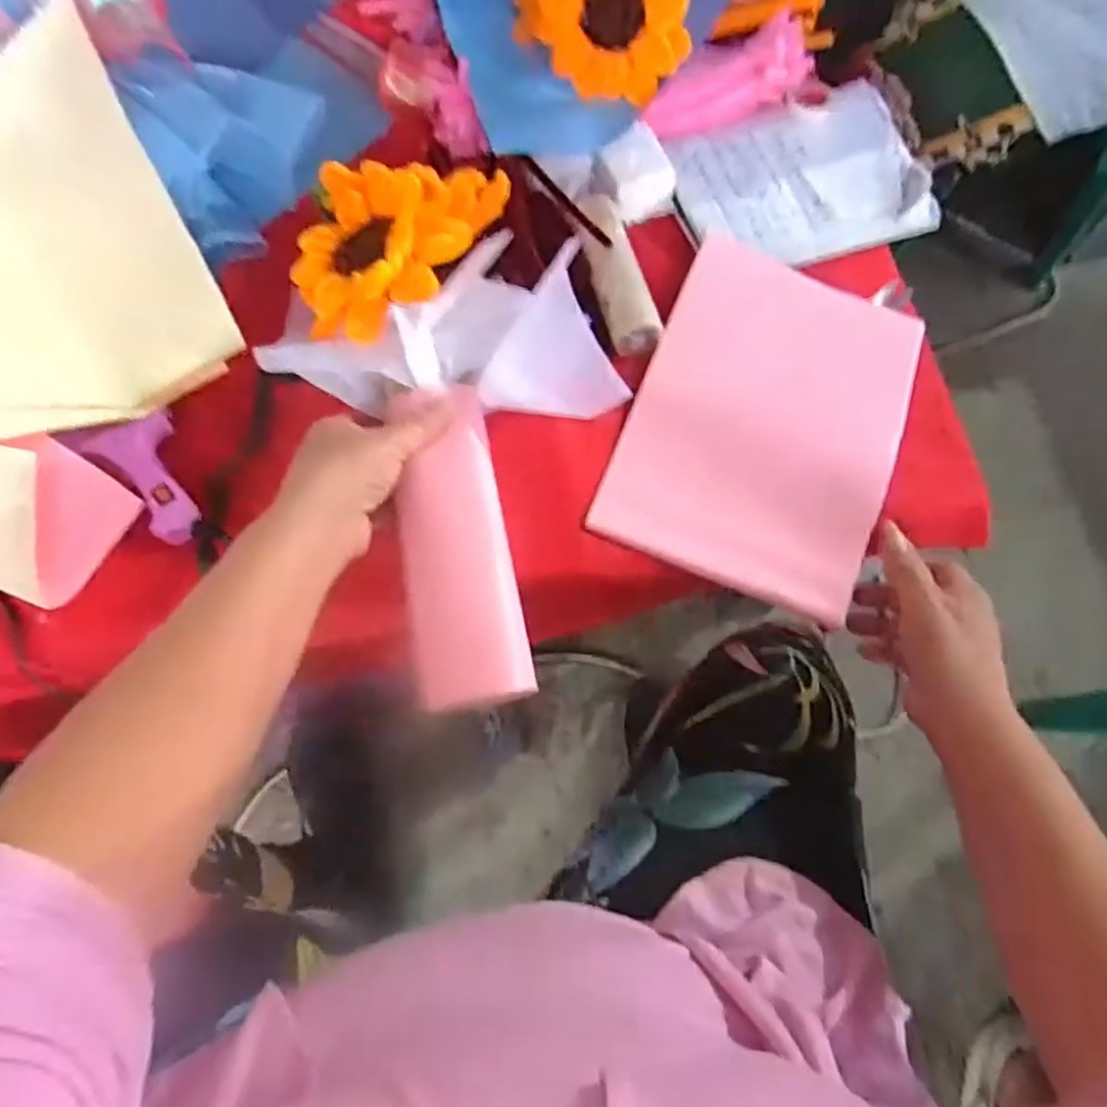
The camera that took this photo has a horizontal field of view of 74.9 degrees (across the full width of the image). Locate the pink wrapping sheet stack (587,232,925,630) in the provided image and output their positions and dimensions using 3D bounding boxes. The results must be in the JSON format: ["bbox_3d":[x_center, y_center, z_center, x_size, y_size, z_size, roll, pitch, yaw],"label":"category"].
[{"bbox_3d":[0.154,-0.095,0.523,0.182,0.029,0.240,21,83,15],"label":"pink wrapping sheet stack"}]

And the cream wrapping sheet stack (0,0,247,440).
[{"bbox_3d":[-0.354,-0.203,0.467,0.207,0.070,0.278,-29,74,-10],"label":"cream wrapping sheet stack"}]

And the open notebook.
[{"bbox_3d":[0.191,-0.291,0.568,0.190,0.029,0.129,-17,72,-6],"label":"open notebook"}]

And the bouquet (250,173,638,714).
[{"bbox_3d":[-0.061,-0.084,0.431,0.181,0.081,0.336,-8,78,-3],"label":"bouquet"}]

